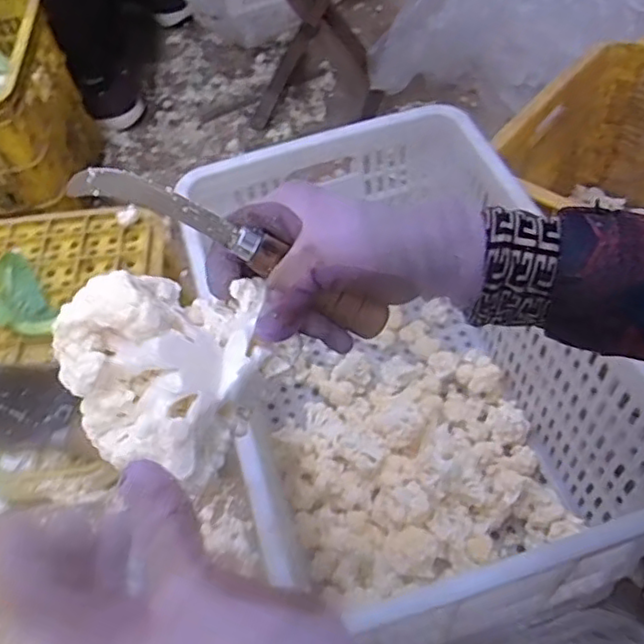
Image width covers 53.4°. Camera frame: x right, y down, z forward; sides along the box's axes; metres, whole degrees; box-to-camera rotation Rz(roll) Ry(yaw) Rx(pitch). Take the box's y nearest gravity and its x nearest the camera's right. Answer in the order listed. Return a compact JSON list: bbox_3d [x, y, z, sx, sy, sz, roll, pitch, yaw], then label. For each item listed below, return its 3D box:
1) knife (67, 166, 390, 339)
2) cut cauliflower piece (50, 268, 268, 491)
[{"bbox_3d":[-0.043,-0.038,0.342,0.182,0.032,0.016,28,53,-13],"label":"knife"},{"bbox_3d":[-0.078,0.017,0.330,0.084,0.084,0.102,20,56,20],"label":"cut cauliflower piece"}]

